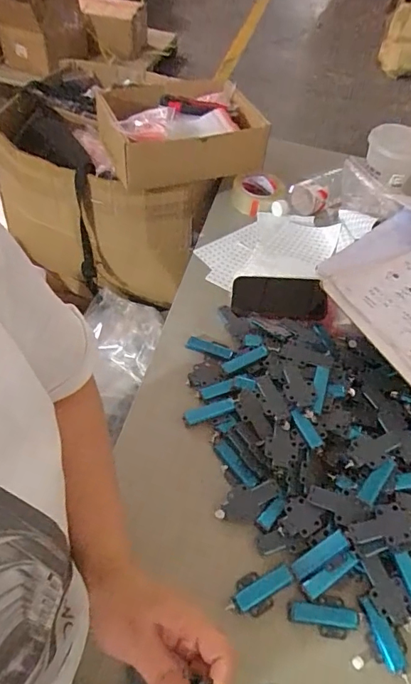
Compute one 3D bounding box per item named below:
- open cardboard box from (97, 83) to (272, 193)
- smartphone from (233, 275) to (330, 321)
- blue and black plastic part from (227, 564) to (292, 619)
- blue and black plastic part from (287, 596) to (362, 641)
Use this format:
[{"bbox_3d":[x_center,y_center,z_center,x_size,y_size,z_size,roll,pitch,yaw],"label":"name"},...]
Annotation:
[{"bbox_3d":[-0.047,-0.422,0.964,0.319,0.105,0.200,-10,53,-14],"label":"open cardboard box"},{"bbox_3d":[0.130,-0.081,0.831,0.162,0.013,0.086,1,65,4],"label":"smartphone"},{"bbox_3d":[0.063,0.289,0.545,0.083,0.010,0.042,-26,58,-25],"label":"blue and black plastic part"},{"bbox_3d":[0.137,0.313,0.536,0.081,0.008,0.042,10,51,2],"label":"blue and black plastic part"}]

